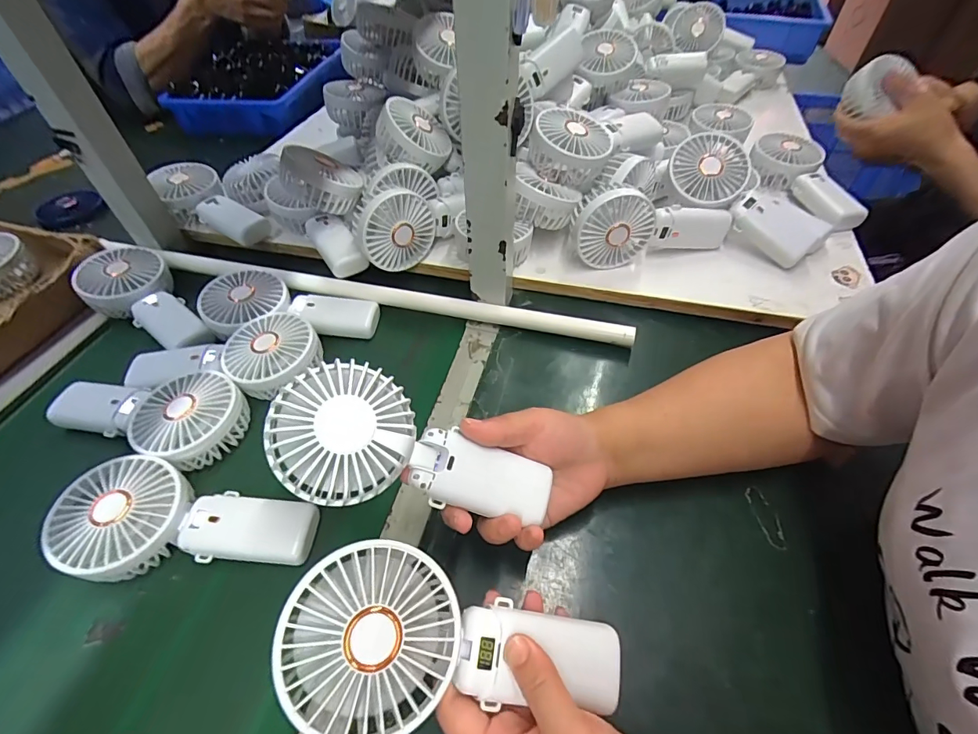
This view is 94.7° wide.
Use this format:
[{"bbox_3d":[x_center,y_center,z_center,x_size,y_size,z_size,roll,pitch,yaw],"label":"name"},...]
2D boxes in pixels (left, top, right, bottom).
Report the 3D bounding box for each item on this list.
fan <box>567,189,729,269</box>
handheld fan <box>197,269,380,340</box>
[{"bbox_3d":[0.184,-0.162,0.503,0.184,0.089,0.039,-10,50,-5],"label":"fan"},{"bbox_3d":[-0.216,-0.065,0.486,0.179,0.035,0.084,7,51,6],"label":"handheld fan"}]

